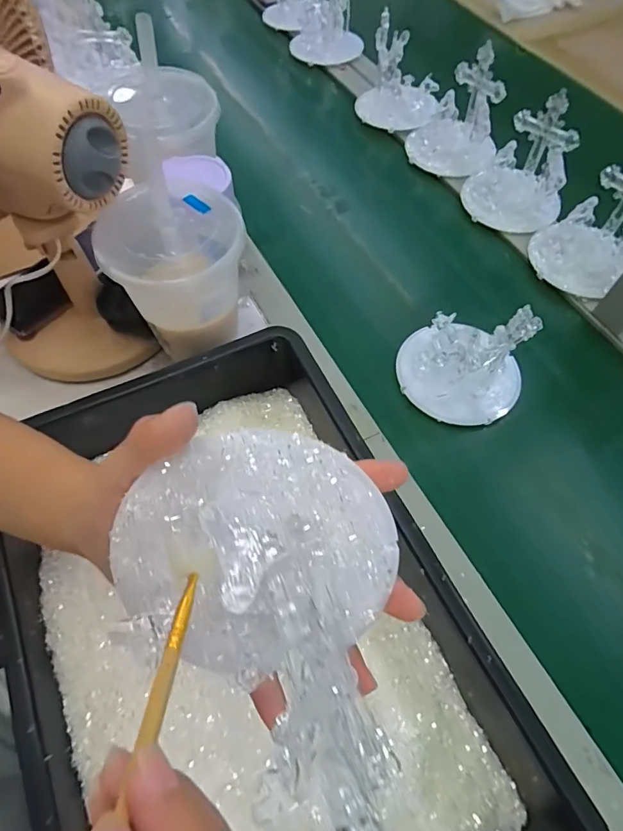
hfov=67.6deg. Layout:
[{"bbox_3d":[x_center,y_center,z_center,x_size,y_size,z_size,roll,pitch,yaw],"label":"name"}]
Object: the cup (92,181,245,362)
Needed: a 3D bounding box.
[{"bbox_3d":[-0.112,-0.122,0.407,0.106,0.106,0.102,0,61,-1],"label":"cup"}]

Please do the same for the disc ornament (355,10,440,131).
[{"bbox_3d":[0.134,-0.517,0.698,0.123,0.120,0.111,5,61,2],"label":"disc ornament"}]

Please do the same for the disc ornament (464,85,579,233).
[{"bbox_3d":[0.269,-0.315,0.594,0.126,0.112,0.100,23,63,11],"label":"disc ornament"}]

